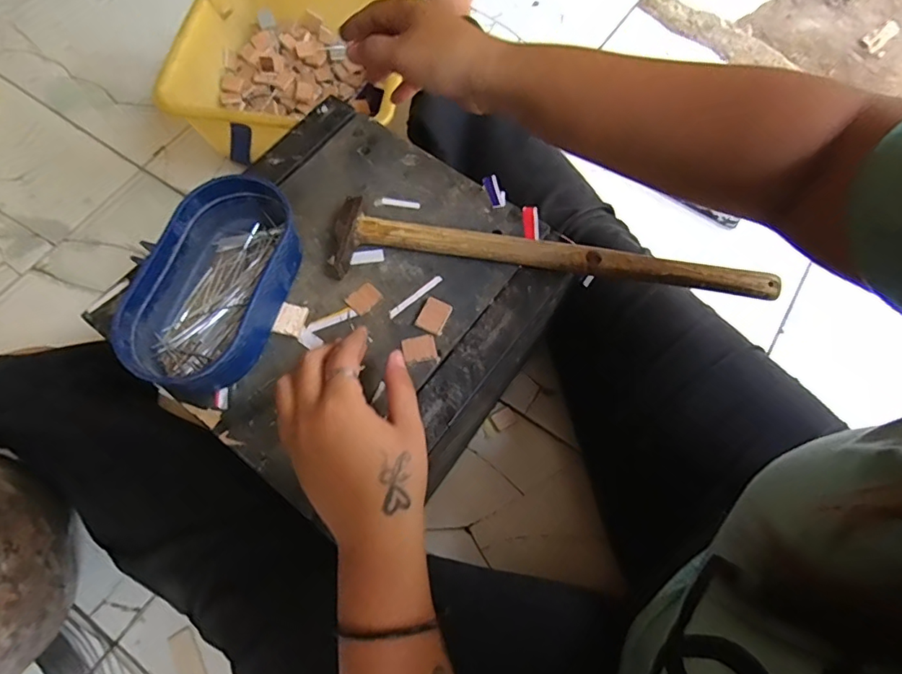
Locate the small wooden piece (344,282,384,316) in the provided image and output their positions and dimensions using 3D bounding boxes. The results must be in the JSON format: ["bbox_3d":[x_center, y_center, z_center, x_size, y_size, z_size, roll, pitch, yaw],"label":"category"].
[{"bbox_3d":[-0.065,-0.029,0.380,0.024,0.004,0.019,-39,73,-16],"label":"small wooden piece"}]

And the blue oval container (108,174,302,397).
[{"bbox_3d":[-0.167,-0.037,0.360,0.095,0.054,0.152,13,68,4],"label":"blue oval container"}]

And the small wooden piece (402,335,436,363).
[{"bbox_3d":[-0.023,0.008,0.363,0.023,0.004,0.019,-14,68,-7],"label":"small wooden piece"}]

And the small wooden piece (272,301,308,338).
[{"bbox_3d":[-0.118,-0.013,0.371,0.021,0.004,0.025,13,68,4],"label":"small wooden piece"}]

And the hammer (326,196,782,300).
[{"bbox_3d":[0.072,-0.054,0.379,0.330,0.023,0.056,10,65,2],"label":"hammer"}]

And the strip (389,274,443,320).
[{"bbox_3d":[-0.027,-0.031,0.382,0.050,0.004,0.006,-38,73,-15],"label":"strip"}]

